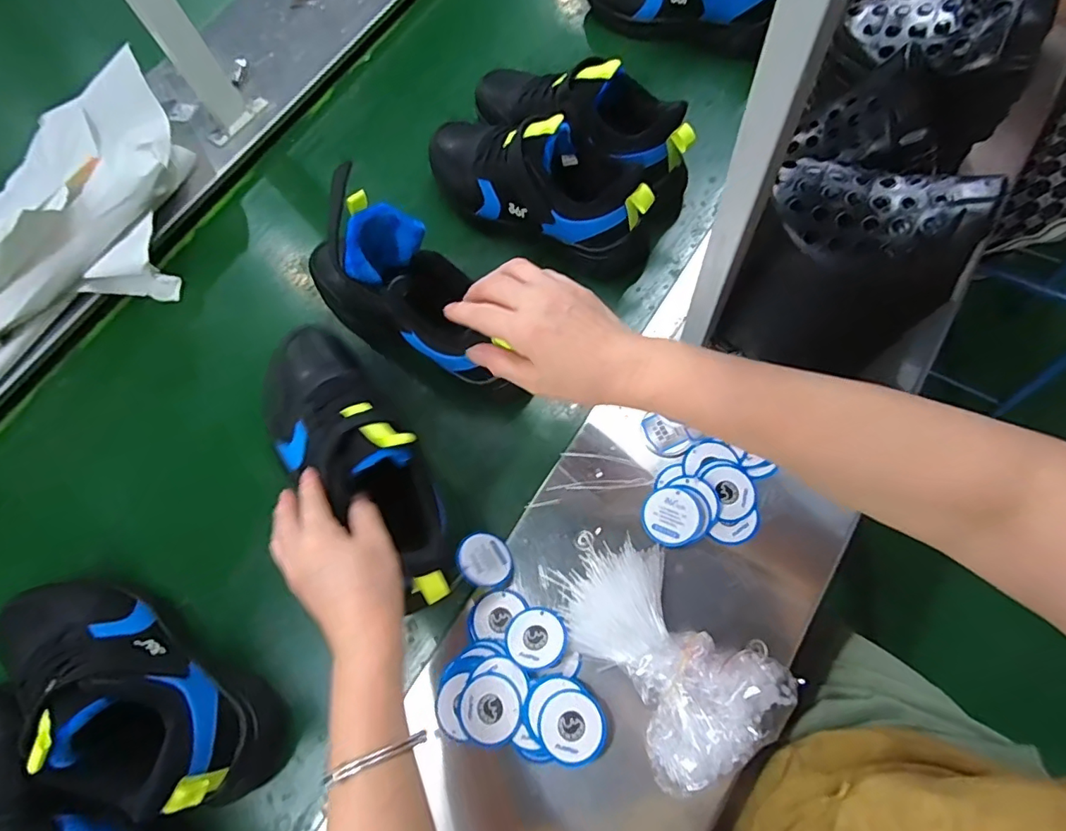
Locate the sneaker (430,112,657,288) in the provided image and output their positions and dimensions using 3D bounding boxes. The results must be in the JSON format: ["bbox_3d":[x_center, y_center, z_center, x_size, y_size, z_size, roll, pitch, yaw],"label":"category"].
[{"bbox_3d":[0.001,-0.264,0.553,0.283,0.132,0.091,34,68,12],"label":"sneaker"}]

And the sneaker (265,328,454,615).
[{"bbox_3d":[-0.157,0.023,0.428,0.107,0.083,0.286,-34,60,-17],"label":"sneaker"}]

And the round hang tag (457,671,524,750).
[{"bbox_3d":[-0.033,0.226,0.397,0.048,0.004,0.050,-2,69,6],"label":"round hang tag"}]

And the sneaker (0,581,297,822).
[{"bbox_3d":[-0.344,0.222,0.421,0.276,0.117,0.095,29,67,10],"label":"sneaker"}]

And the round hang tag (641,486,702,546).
[{"bbox_3d":[0.117,0.085,0.438,0.047,0.005,0.047,-6,74,21],"label":"round hang tag"}]

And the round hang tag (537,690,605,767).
[{"bbox_3d":[0.030,0.231,0.384,0.047,0.006,0.049,-1,70,4],"label":"round hang tag"}]

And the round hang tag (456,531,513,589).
[{"bbox_3d":[-0.041,0.123,0.443,0.046,0.004,0.048,14,48,-16],"label":"round hang tag"}]

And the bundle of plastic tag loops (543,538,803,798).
[{"bbox_3d":[0.102,0.172,0.396,0.112,0.047,0.171,-29,70,-15],"label":"bundle of plastic tag loops"}]

